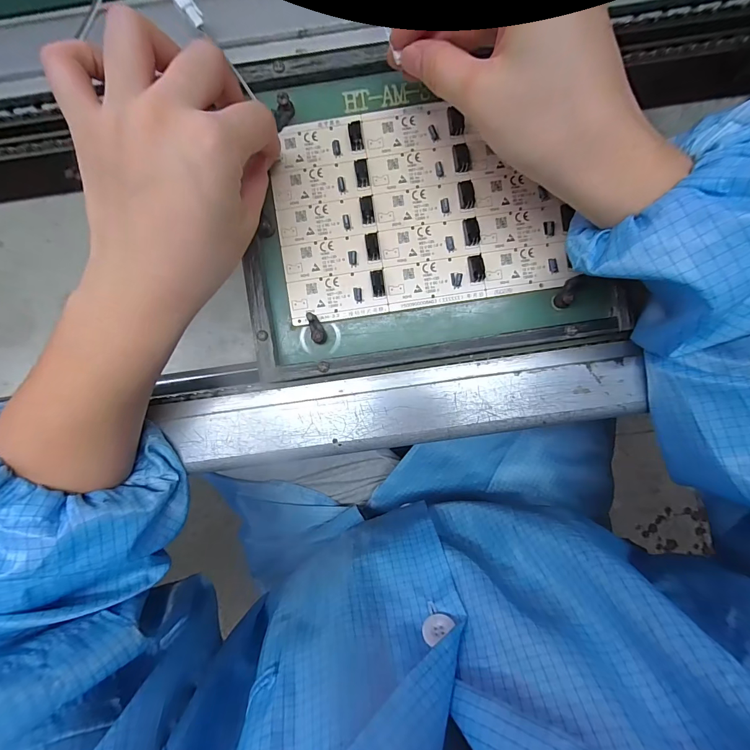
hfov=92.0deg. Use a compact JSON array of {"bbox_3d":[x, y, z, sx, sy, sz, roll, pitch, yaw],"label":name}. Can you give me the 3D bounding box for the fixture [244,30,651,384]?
[{"bbox_3d":[0.031,-0.106,0.234,0.231,0.013,0.198,-8,91,0],"label":"fixture"}]

